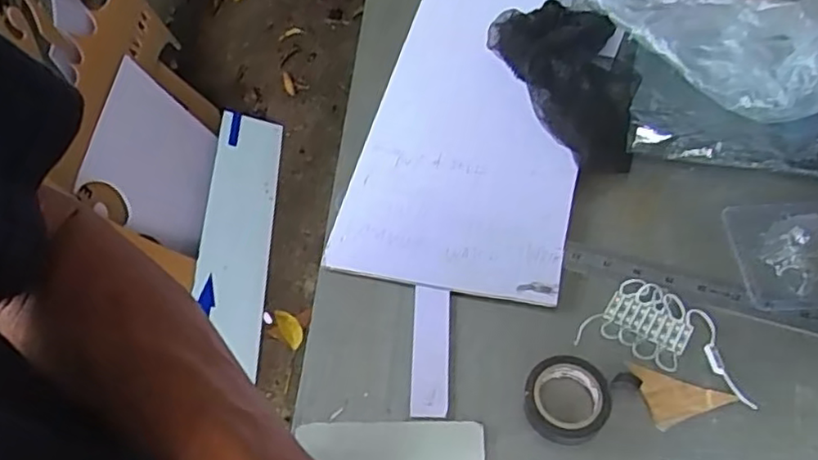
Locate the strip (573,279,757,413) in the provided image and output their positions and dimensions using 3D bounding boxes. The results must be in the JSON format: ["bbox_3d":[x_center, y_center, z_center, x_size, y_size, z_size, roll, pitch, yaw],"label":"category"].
[{"bbox_3d":[0.200,0.078,0.493,0.125,0.021,0.072,19,60,17],"label":"strip"}]

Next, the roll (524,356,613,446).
[{"bbox_3d":[0.116,0.122,0.468,0.064,0.016,0.057,-35,60,-17],"label":"roll"}]

